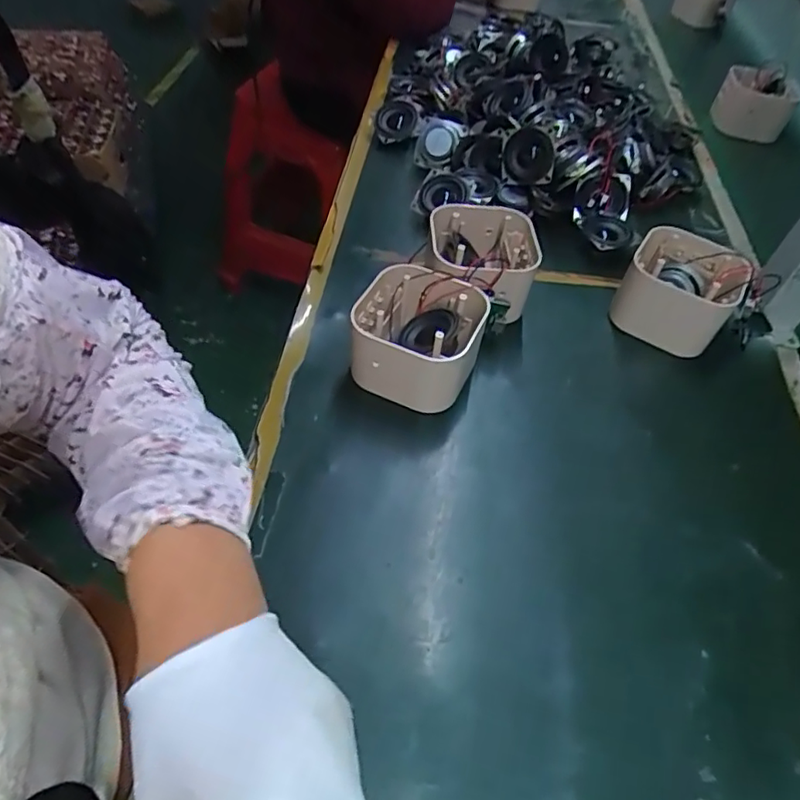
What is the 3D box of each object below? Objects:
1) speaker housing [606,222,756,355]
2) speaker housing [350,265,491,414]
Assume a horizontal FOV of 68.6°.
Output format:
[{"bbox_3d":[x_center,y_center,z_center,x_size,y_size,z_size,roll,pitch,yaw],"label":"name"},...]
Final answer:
[{"bbox_3d":[0.236,-0.092,0.502,0.088,0.068,0.081,26,53,15],"label":"speaker housing"},{"bbox_3d":[0.011,-0.045,0.443,0.095,0.063,0.095,18,51,8],"label":"speaker housing"}]

